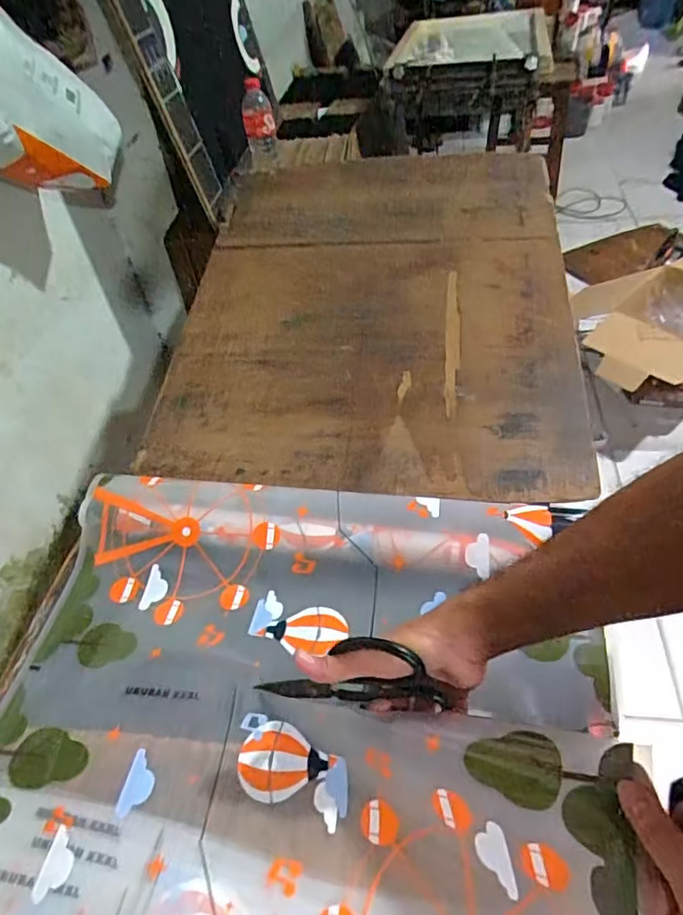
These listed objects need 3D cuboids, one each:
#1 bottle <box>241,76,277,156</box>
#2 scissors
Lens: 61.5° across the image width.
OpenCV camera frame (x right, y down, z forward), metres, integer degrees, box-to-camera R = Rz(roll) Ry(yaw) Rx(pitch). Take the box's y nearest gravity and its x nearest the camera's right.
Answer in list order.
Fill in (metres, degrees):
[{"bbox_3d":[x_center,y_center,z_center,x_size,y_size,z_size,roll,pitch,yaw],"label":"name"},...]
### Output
[{"bbox_3d":[-0.176,-0.752,1.260,0.071,0.135,0.059,17,49,22],"label":"bottle"},{"bbox_3d":[-0.010,0.189,0.491,0.186,0.077,0.015,-21,34,35],"label":"scissors"}]

